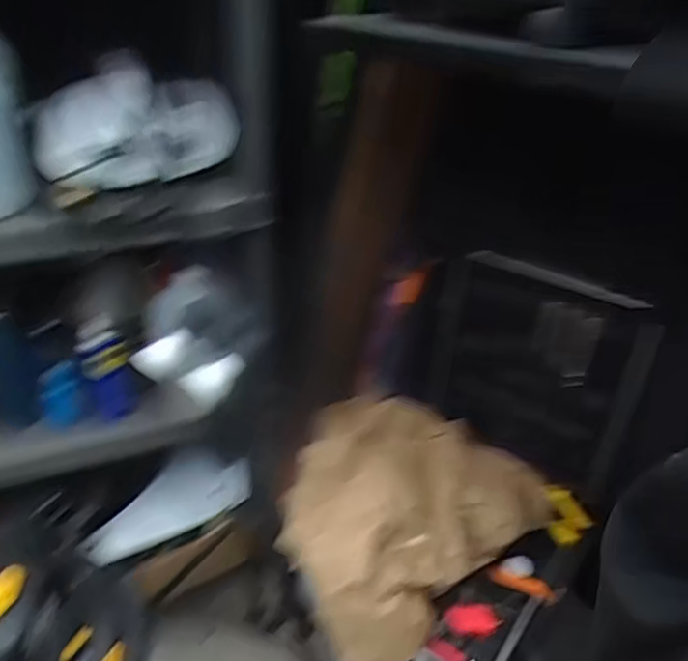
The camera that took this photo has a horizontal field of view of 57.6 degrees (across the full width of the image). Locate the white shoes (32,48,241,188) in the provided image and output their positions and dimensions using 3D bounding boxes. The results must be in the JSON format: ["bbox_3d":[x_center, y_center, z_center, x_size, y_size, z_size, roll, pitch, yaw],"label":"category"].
[{"bbox_3d":[-0.329,-0.337,1.006,0.302,0.165,0.137,-22,39,-37],"label":"white shoes"}]

